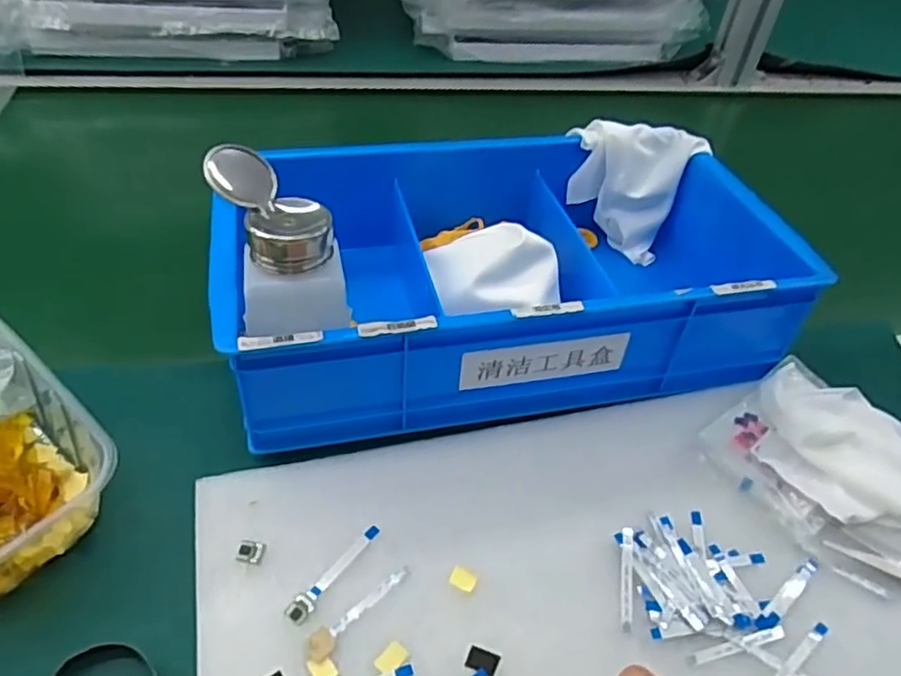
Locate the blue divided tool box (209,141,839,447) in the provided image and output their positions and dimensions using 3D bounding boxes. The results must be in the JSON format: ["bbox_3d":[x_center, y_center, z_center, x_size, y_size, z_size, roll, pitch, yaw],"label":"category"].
[{"bbox_3d":[0.033,-0.052,0.441,0.347,0.101,0.206,-7,48,-12],"label":"blue divided tool box"}]

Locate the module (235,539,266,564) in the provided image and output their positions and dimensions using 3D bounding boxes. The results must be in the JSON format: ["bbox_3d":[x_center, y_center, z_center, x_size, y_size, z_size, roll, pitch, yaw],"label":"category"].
[{"bbox_3d":[-0.100,0.106,0.330,0.013,0.004,0.011,12,51,5],"label":"module"}]

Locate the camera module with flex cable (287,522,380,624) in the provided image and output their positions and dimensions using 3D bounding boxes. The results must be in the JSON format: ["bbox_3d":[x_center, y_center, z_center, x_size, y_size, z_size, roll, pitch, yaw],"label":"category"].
[{"bbox_3d":[-0.057,0.115,0.327,0.011,0.004,0.060,32,55,20],"label":"camera module with flex cable"}]

